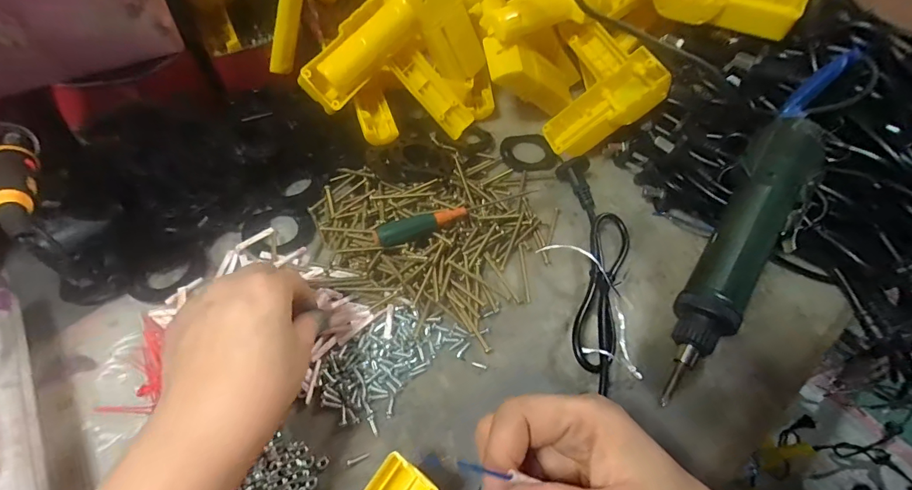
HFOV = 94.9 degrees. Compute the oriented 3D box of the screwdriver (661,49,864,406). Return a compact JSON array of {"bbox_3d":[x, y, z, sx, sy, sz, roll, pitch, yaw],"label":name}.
[{"bbox_3d":[0.228,-0.022,0.318,0.047,0.032,0.295,30,80,16],"label":"screwdriver"}]

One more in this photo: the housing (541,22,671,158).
[{"bbox_3d":[0.134,-0.157,0.423,0.115,0.030,0.123,-35,55,24],"label":"housing"}]

